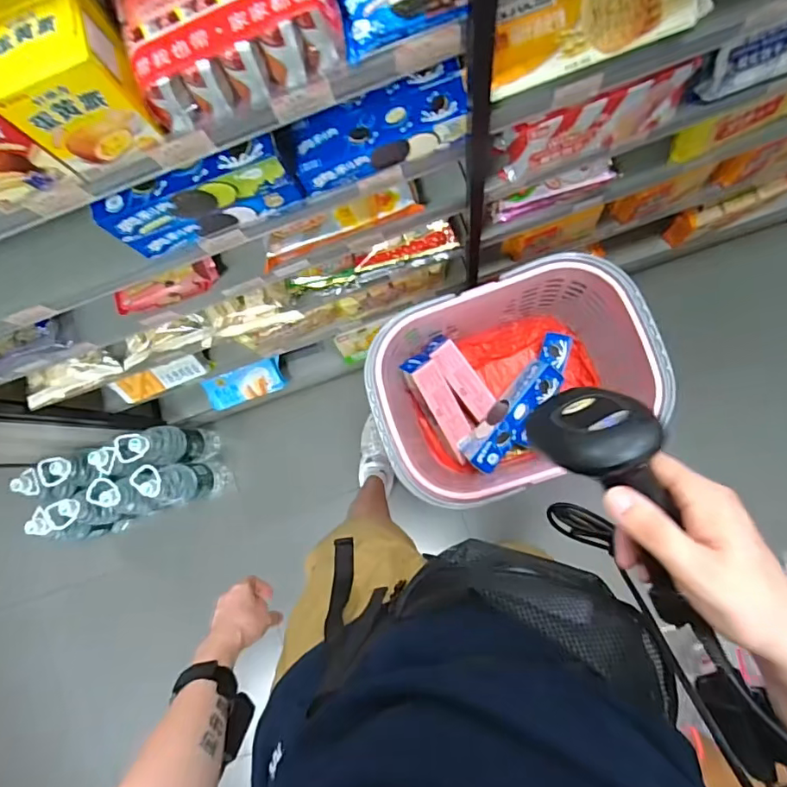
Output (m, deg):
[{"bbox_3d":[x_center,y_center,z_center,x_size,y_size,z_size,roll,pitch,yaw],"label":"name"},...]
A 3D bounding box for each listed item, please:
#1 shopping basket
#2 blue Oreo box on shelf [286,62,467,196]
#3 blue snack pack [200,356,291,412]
[{"bbox_3d":[0.189,-0.013,0.873,0.414,0.237,0.310,-19,82,5],"label":"shopping basket"},{"bbox_3d":[-0.015,-0.305,0.600,0.201,0.039,0.074,-17,82,5],"label":"blue Oreo box on shelf"},{"bbox_3d":[-0.385,-0.022,1.344,0.203,0.116,0.028,-16,40,1],"label":"blue snack pack"}]

